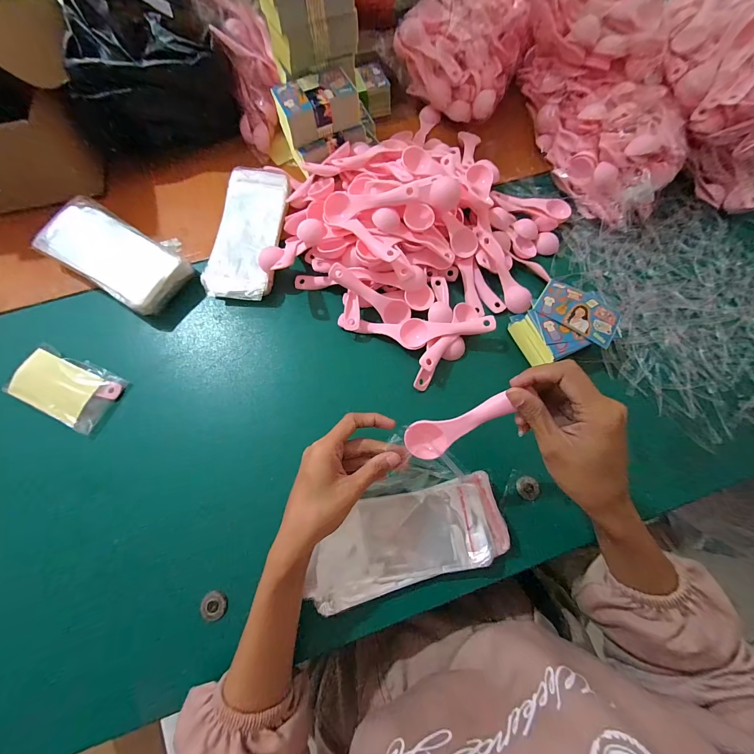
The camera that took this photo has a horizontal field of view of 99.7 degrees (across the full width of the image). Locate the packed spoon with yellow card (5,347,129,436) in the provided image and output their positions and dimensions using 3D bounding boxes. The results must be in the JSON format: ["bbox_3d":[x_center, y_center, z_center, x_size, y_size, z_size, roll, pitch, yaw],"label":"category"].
[{"bbox_3d":[-0.365,0.011,0.371,0.109,0.014,0.069,24,73,6],"label":"packed spoon with yellow card"}]

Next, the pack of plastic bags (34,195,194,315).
[{"bbox_3d":[-0.333,-0.160,0.414,0.184,0.036,0.104,30,74,8],"label":"pack of plastic bags"}]

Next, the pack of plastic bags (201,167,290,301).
[{"bbox_3d":[-0.174,-0.195,0.432,0.087,0.025,0.197,6,72,1],"label":"pack of plastic bags"}]

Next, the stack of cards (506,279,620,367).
[{"bbox_3d":[0.231,-0.069,0.391,0.120,0.041,0.090,-14,73,-6],"label":"stack of cards"}]

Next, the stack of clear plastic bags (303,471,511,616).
[{"bbox_3d":[0.028,0.161,0.317,0.196,0.023,0.079,-15,73,-6],"label":"stack of clear plastic bags"}]

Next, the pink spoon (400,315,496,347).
[{"bbox_3d":[0.084,-0.060,0.392,0.109,0.031,0.034,-9,72,-4],"label":"pink spoon"}]

